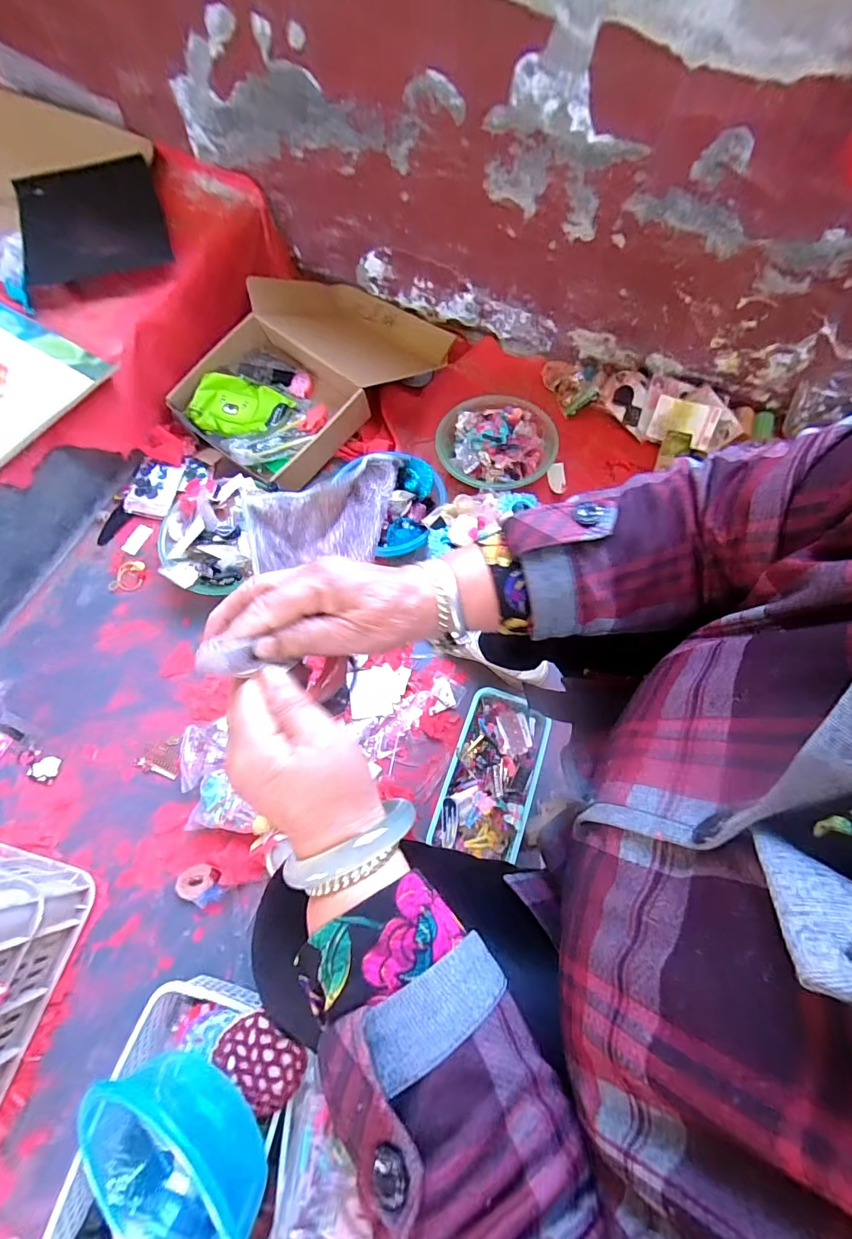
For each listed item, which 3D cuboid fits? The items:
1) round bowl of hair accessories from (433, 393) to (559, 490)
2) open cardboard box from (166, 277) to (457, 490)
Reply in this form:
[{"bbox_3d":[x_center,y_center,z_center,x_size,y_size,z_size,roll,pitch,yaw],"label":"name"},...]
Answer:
[{"bbox_3d":[0.150,-0.362,0.939,0.238,0.068,0.217,0,68,-1],"label":"round bowl of hair accessories"},{"bbox_3d":[-0.250,-0.563,1.020,0.393,0.136,0.575,37,71,13],"label":"open cardboard box"}]

